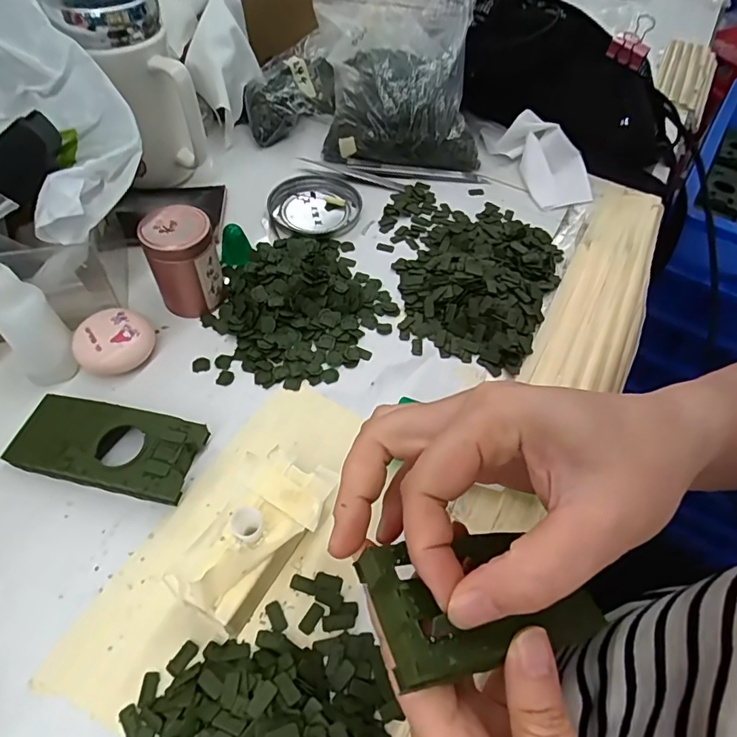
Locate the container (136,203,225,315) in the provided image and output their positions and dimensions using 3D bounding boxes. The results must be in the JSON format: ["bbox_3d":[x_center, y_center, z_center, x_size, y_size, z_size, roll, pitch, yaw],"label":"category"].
[{"bbox_3d":[-0.127,-0.073,0.345,0.042,0.064,0.040,2,54,-2],"label":"container"}]

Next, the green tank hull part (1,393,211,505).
[{"bbox_3d":[-0.151,0.044,0.289,0.104,0.021,0.047,13,55,5],"label":"green tank hull part"}]

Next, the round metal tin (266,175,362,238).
[{"bbox_3d":[-0.048,-0.140,0.439,0.076,0.012,0.079,2,54,-2],"label":"round metal tin"}]

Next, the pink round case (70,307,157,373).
[{"bbox_3d":[-0.166,-0.016,0.329,0.047,0.024,0.042,-28,61,-21],"label":"pink round case"}]

